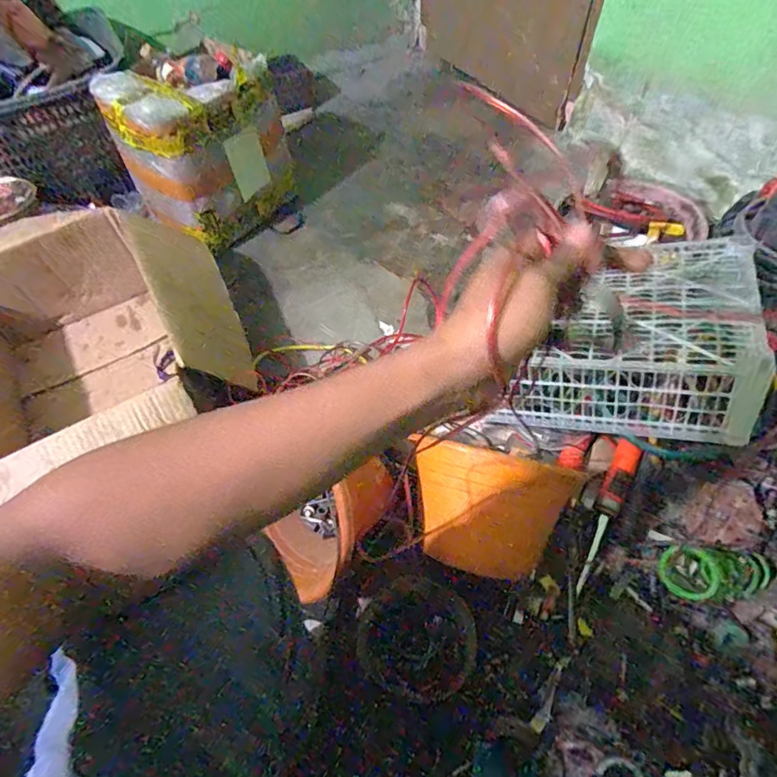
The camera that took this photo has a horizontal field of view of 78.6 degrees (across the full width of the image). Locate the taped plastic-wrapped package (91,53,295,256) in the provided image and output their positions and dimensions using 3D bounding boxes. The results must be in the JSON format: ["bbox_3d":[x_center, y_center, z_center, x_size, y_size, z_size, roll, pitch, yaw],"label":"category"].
[{"bbox_3d":[-0.434,-0.560,1.126,0.359,0.330,0.242,-37,63,-20],"label":"taped plastic-wrapped package"}]

